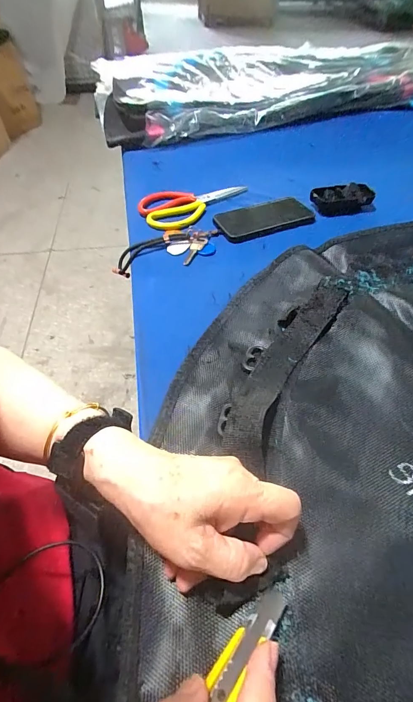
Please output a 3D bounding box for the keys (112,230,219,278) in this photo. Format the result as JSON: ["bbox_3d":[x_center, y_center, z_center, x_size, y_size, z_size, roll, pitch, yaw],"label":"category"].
[{"bbox_3d":[-0.062,-0.162,0.527,0.164,0.021,0.087,-9,51,-8],"label":"keys"}]

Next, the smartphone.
[{"bbox_3d":[0.099,-0.225,0.570,0.168,0.011,0.080,-21,54,-17],"label":"smartphone"}]

